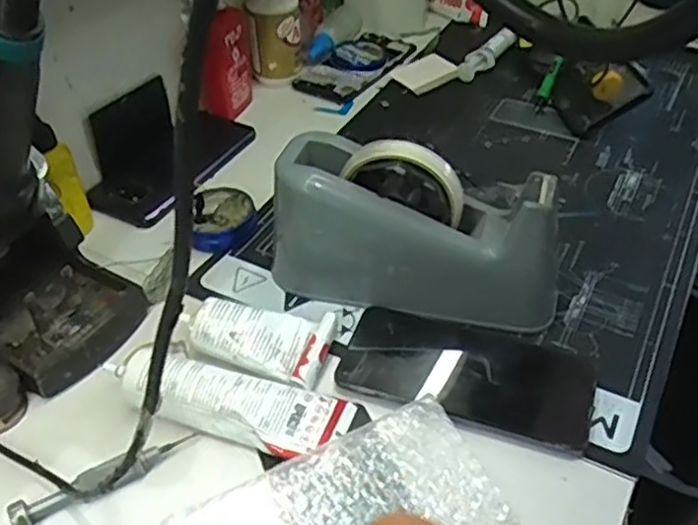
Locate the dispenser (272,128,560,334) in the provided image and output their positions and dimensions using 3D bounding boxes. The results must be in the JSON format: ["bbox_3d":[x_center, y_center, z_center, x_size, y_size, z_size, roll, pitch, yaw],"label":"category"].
[{"bbox_3d":[0.047,-0.025,0.491,0.202,0.104,0.066,11,44,12],"label":"dispenser"}]

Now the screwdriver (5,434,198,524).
[{"bbox_3d":[-0.140,0.125,0.405,0.105,0.014,0.019,-19,46,-20],"label":"screwdriver"}]

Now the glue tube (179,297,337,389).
[{"bbox_3d":[-0.061,0.047,0.474,0.096,0.031,0.051,13,44,14],"label":"glue tube"}]

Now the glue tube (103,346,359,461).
[{"bbox_3d":[-0.075,0.081,0.436,0.146,0.034,0.053,14,44,15],"label":"glue tube"}]

